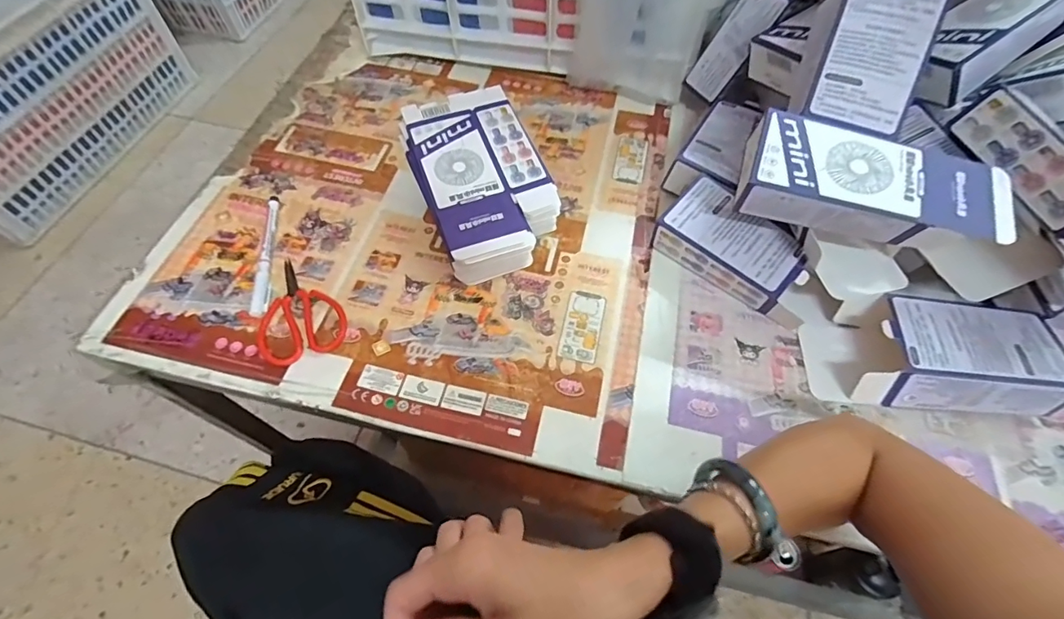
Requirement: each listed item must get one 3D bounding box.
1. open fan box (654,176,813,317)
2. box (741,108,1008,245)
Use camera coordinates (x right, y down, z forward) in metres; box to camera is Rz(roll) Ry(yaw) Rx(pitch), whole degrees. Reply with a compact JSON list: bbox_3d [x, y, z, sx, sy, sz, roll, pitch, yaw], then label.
[{"bbox_3d":[0.198,-0.064,0.477,0.133,0.048,0.077,39,66,19],"label":"open fan box"},{"bbox_3d":[0.274,-0.101,0.401,0.190,0.051,0.081,19,61,9],"label":"box"}]

